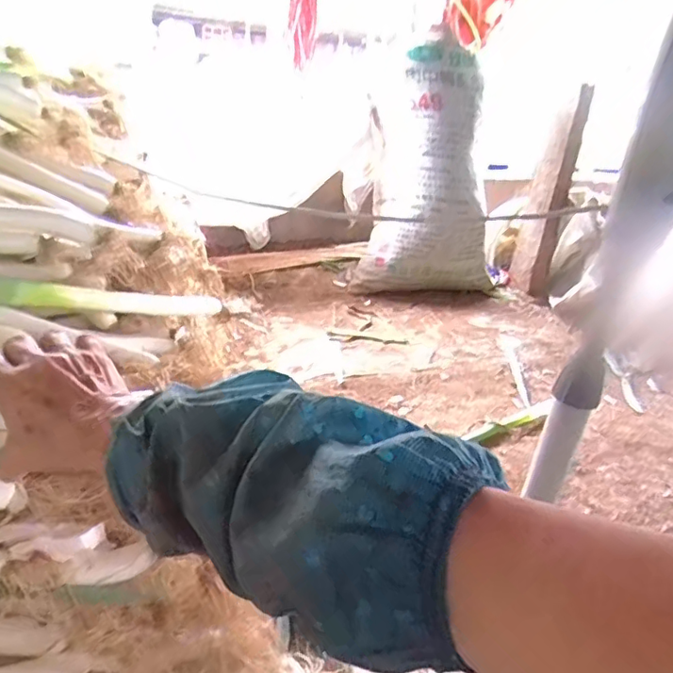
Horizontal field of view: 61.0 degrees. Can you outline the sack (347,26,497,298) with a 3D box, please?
[{"bbox_3d":[0.288,-0.471,1.701,0.422,0.708,0.262,12,27,10],"label":"sack"}]

